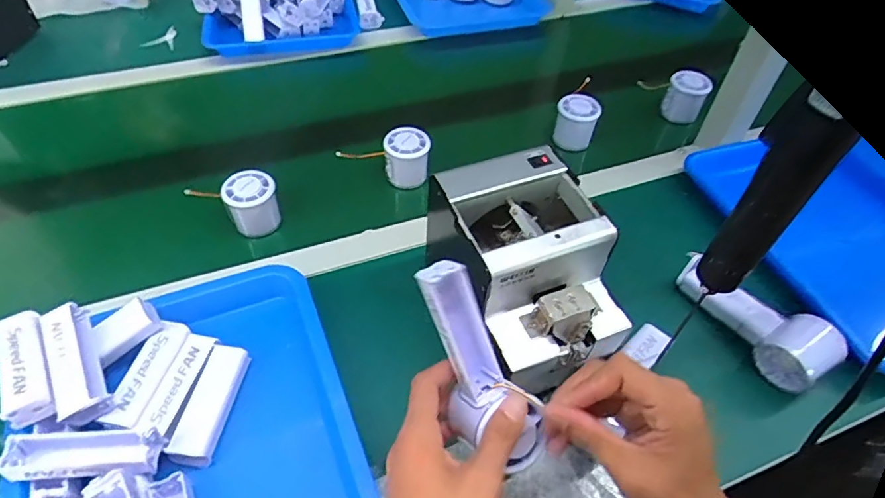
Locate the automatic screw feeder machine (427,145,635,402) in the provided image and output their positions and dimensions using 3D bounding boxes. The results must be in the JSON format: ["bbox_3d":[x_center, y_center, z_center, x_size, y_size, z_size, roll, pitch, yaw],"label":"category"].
[{"bbox_3d":[0.079,0.016,0.499,0.130,0.127,0.182,-17,53,-16],"label":"automatic screw feeder machine"}]

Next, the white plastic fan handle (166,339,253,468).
[{"bbox_3d":[-0.203,0.134,0.468,0.034,0.017,0.104,6,50,2],"label":"white plastic fan handle"}]

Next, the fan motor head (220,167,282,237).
[{"bbox_3d":[-0.221,-0.052,0.620,0.057,0.061,0.053,-19,54,-17],"label":"fan motor head"}]

